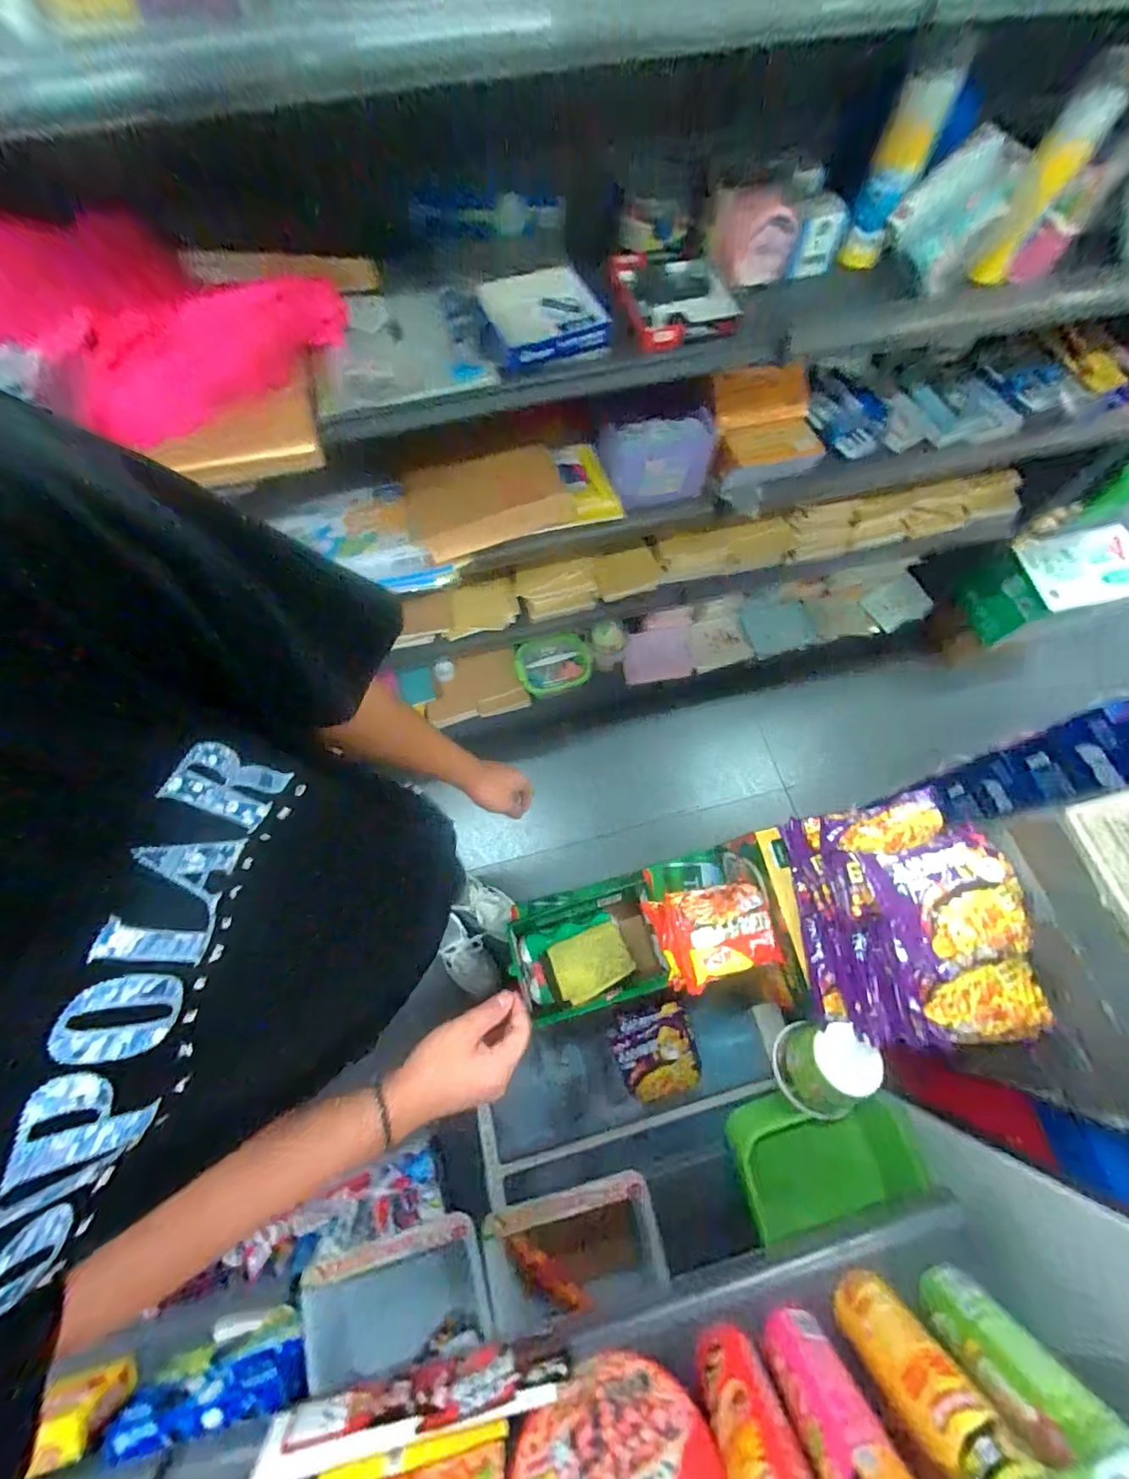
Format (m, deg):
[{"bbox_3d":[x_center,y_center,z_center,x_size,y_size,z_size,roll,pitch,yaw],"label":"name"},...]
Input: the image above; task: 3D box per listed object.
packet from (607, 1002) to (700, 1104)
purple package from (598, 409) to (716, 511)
[{"bbox_3d":[0.177,0.597,0.945,0.155,0.065,0.152,-12,72,-4],"label":"packet"},{"bbox_3d":[0.149,-0.456,0.848,0.187,0.153,0.076,4,71,1],"label":"purple package"}]

